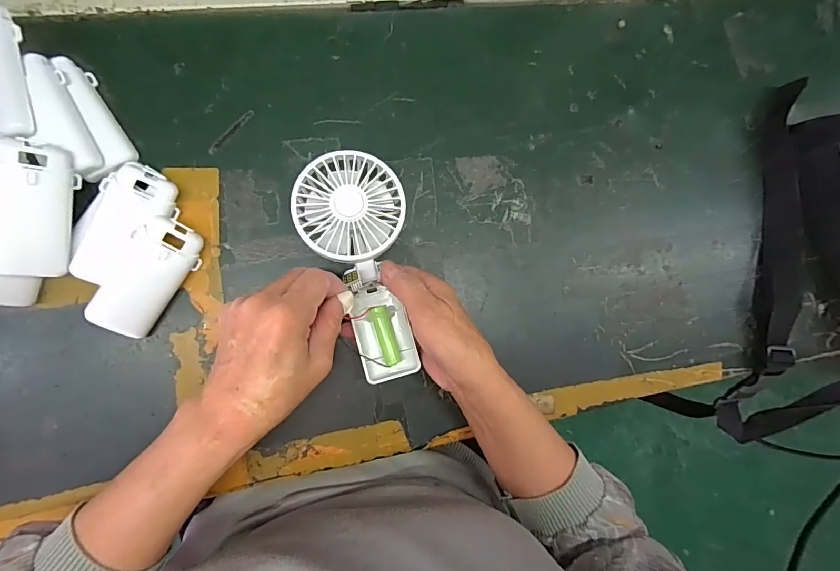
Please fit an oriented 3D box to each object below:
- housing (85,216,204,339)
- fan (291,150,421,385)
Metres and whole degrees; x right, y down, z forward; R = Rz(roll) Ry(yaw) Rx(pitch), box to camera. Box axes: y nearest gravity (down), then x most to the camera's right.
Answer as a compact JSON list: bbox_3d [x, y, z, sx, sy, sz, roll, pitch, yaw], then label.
[{"bbox_3d":[-0.213,-0.007,0.326,0.043,0.027,0.094,31,85,-7],"label":"housing"},{"bbox_3d":[-0.045,-0.013,0.334,0.081,0.031,0.183,-14,96,-9],"label":"fan"}]

